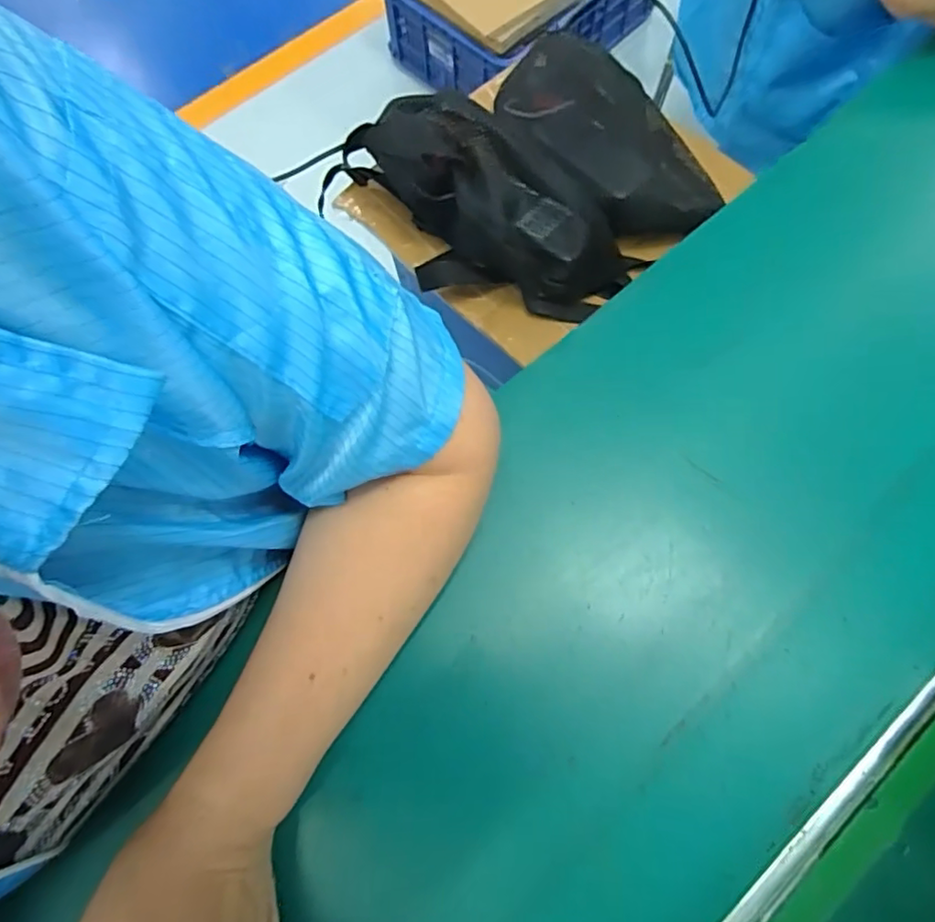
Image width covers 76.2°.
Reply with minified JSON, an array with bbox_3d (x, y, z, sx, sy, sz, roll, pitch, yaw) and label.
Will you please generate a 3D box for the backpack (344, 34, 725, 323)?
[{"bbox_3d":[0.077,-0.284,0.587,0.280,0.093,0.302,40,77,13],"label":"backpack"}]

